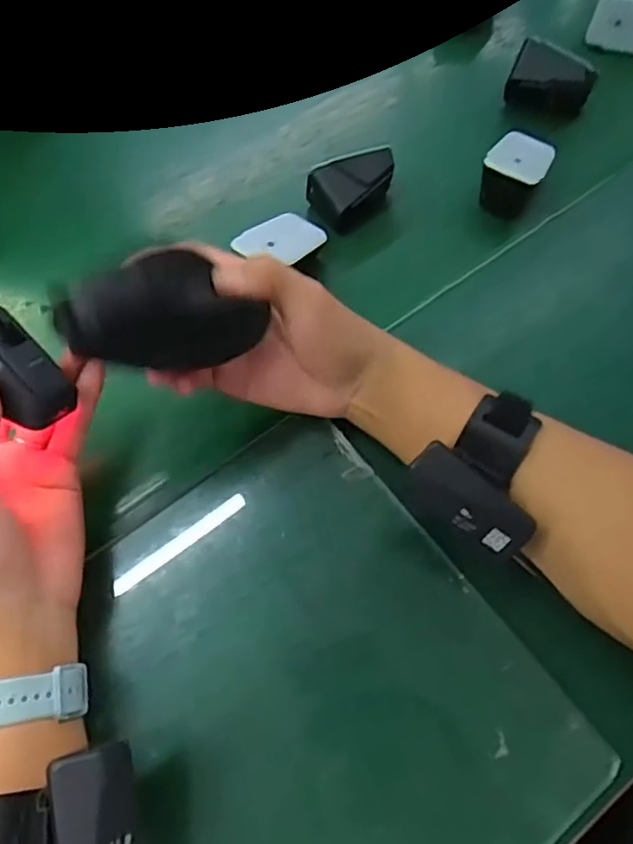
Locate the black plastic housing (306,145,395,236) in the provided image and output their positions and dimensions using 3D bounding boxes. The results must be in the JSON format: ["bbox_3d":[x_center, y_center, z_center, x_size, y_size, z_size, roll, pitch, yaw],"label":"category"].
[{"bbox_3d":[0.030,-0.181,0.484,0.066,0.042,0.043,-33,70,-14],"label":"black plastic housing"}]

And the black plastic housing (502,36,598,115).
[{"bbox_3d":[0.201,-0.290,0.532,0.068,0.049,0.033,21,67,6],"label":"black plastic housing"}]

